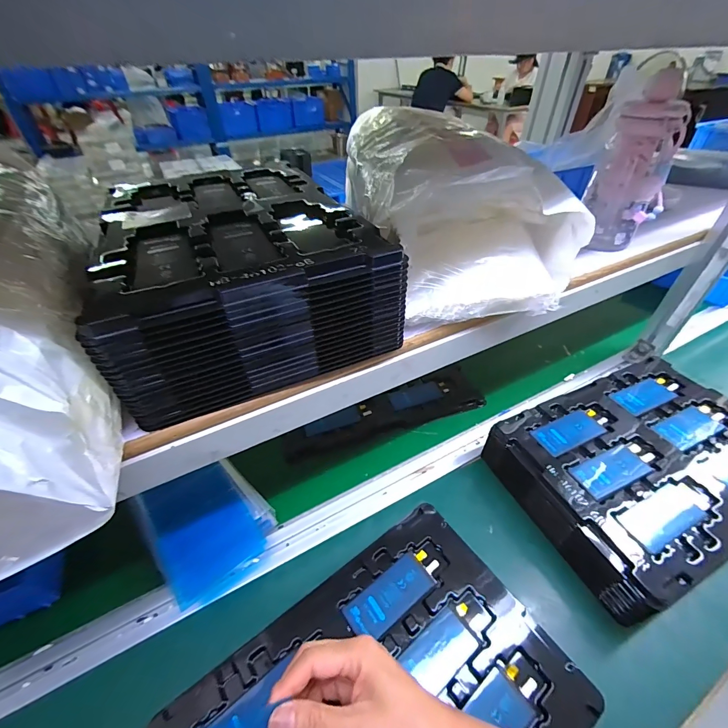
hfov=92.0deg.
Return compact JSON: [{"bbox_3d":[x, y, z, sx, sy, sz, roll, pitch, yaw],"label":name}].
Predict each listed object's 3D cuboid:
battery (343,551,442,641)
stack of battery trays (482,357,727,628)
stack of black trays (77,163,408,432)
[{"bbox_3d":[0.033,0.246,0.377,0.108,0.004,0.046,-28,49,-27],"label":"battery"},{"bbox_3d":[0.371,0.131,0.466,0.340,0.070,0.237,-17,45,-16],"label":"stack of battery trays"},{"bbox_3d":[-0.127,-0.106,0.366,0.230,0.097,0.293,-19,45,-18],"label":"stack of black trays"}]

